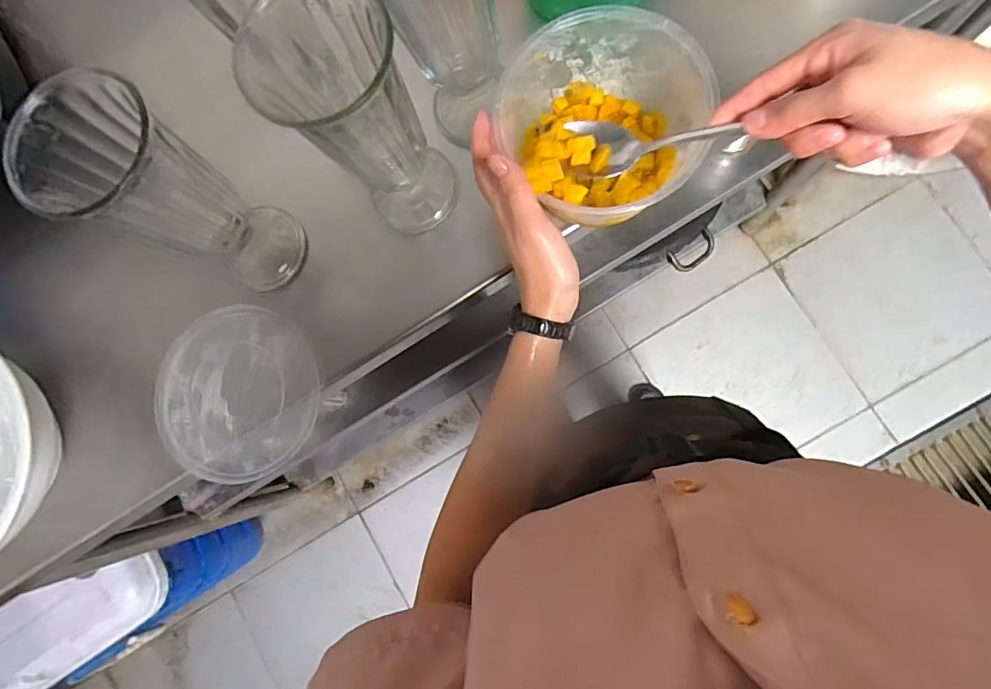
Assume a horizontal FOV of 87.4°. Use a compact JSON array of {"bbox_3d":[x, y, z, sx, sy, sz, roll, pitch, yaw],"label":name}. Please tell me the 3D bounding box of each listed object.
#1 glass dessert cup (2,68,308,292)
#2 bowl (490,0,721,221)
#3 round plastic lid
[{"bbox_3d":[-0.222,-0.101,0.373,0.086,0.178,0.076,37,89,9],"label":"glass dessert cup"},{"bbox_3d":[0.079,-0.157,0.378,0.134,0.078,0.141,-1,84,7],"label":"bowl"},{"bbox_3d":[-0.222,0.040,0.443,0.144,0.013,0.140,-1,84,7],"label":"round plastic lid"}]

